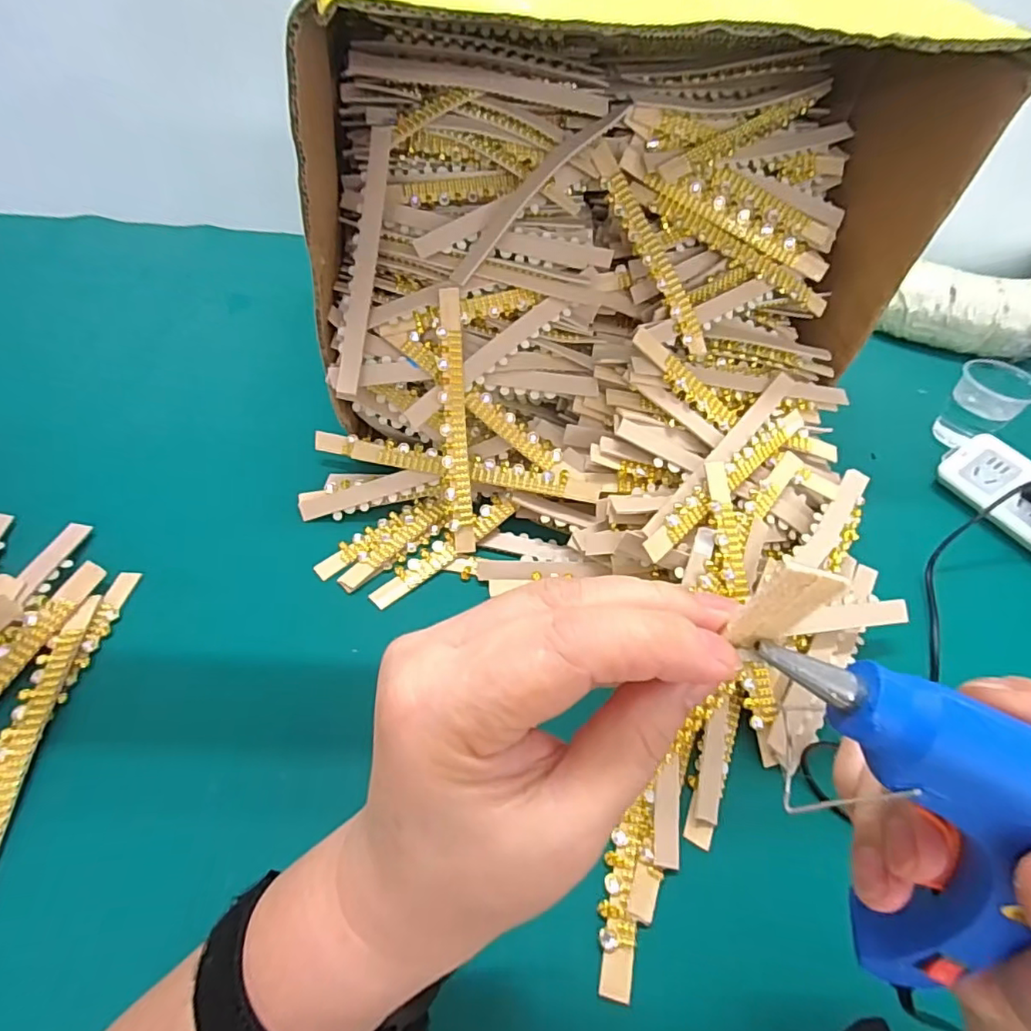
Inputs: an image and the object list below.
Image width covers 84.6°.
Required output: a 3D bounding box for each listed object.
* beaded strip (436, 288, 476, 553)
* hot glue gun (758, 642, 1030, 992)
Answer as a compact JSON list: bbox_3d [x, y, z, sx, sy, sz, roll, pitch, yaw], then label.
[{"bbox_3d":[-0.047,-0.072,0.438,0.020,0.014,0.199,-4,93,-8],"label":"beaded strip"},{"bbox_3d":[0.123,0.095,0.152,0.142,0.107,0.037,17,50,9],"label":"hot glue gun"}]

